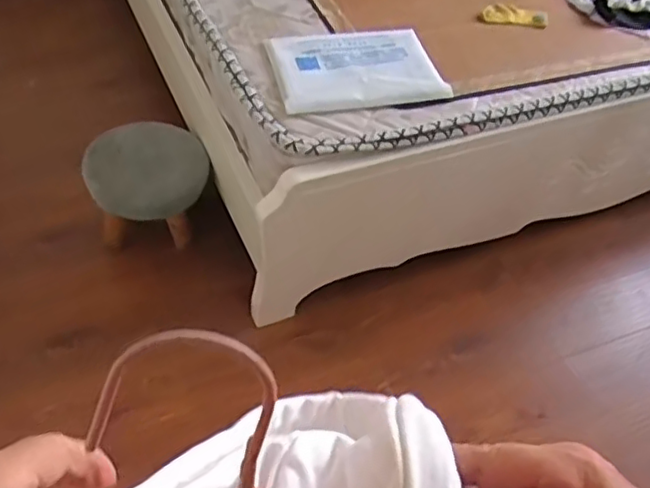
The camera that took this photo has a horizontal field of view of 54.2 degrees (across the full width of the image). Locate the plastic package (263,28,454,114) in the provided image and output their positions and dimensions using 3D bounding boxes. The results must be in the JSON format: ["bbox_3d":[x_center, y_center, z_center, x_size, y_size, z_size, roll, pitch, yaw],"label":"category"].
[{"bbox_3d":[0.057,-0.350,1.226,0.311,0.027,0.239,-6,50,-12],"label":"plastic package"}]

